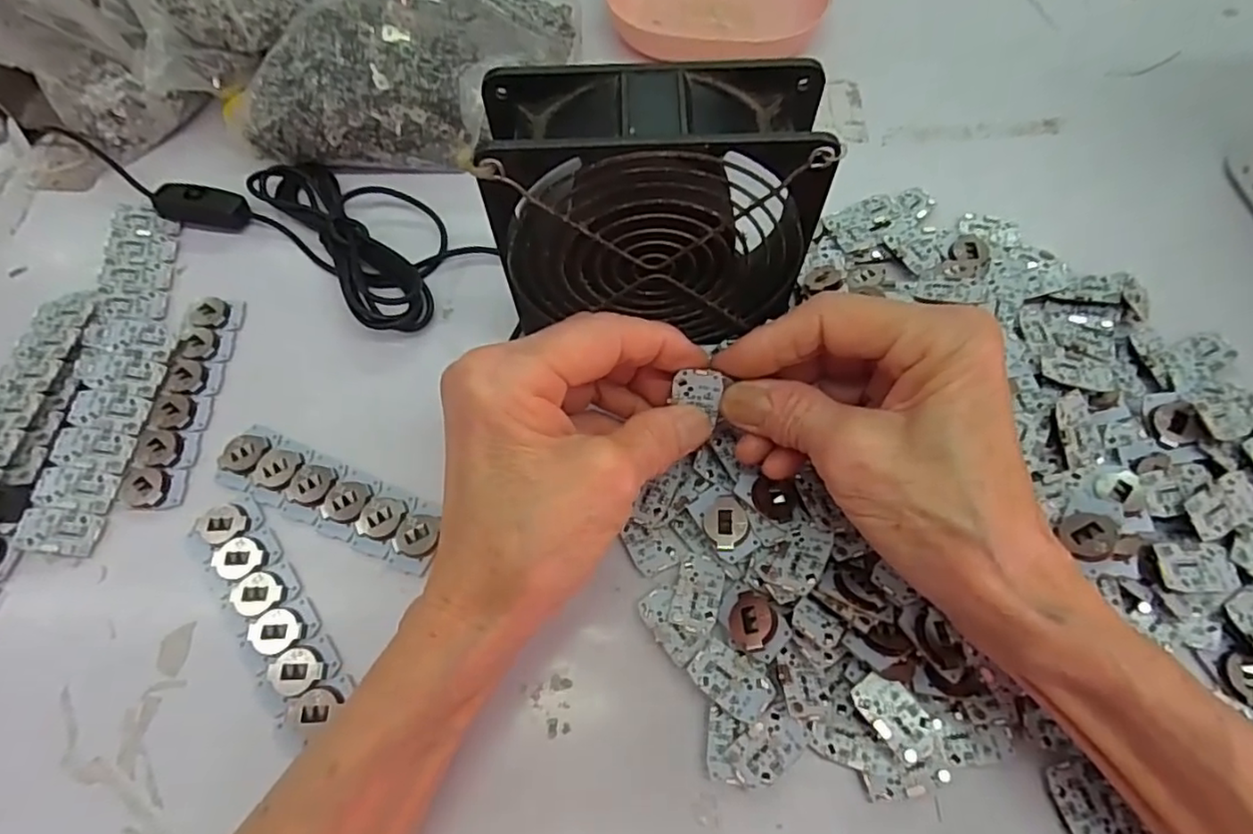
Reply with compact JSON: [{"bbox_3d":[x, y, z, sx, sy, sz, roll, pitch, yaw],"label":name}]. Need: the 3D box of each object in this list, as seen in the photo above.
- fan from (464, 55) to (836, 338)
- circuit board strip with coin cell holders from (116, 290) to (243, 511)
[{"bbox_3d":[0.011,-0.075,0.251,0.116,0.120,0.044,-1,66,1],"label":"fan"},{"bbox_3d":[-0.204,-0.010,0.288,0.026,0.006,0.107,0,64,2],"label":"circuit board strip with coin cell holders"}]

